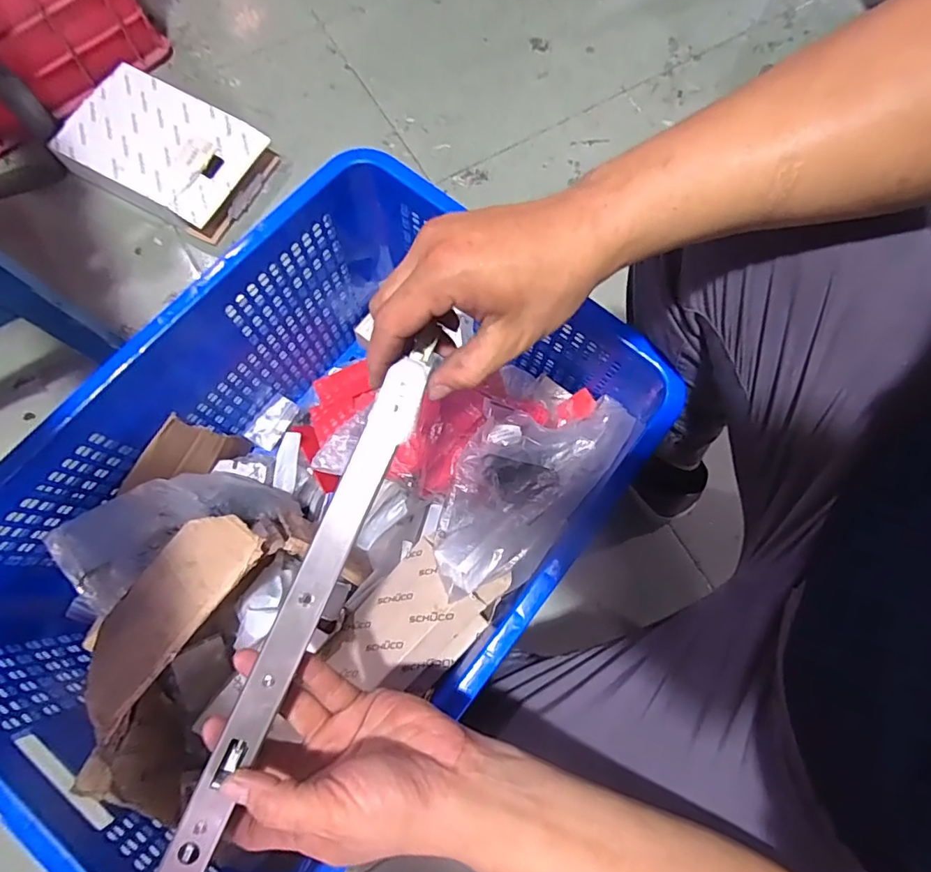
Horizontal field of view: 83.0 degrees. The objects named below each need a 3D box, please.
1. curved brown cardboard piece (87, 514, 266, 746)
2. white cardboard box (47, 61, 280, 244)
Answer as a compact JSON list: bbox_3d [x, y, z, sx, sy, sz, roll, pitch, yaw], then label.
[{"bbox_3d":[-0.254,0.143,0.445,0.094,0.010,0.177,27,71,33],"label":"curved brown cardboard piece"},{"bbox_3d":[-0.489,-0.464,0.863,0.302,0.061,0.199,27,76,6],"label":"white cardboard box"}]

